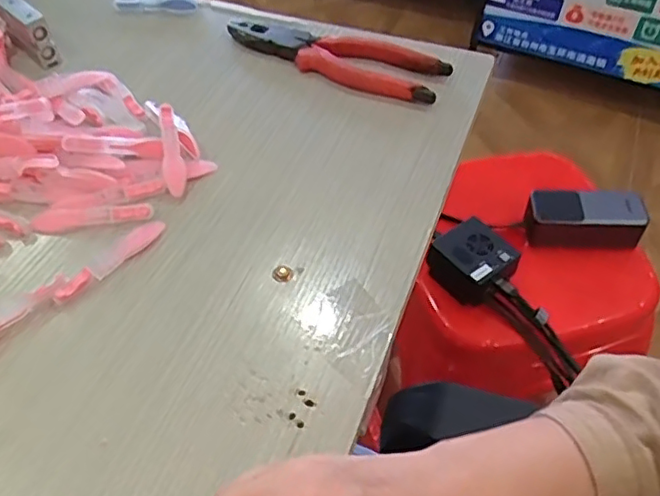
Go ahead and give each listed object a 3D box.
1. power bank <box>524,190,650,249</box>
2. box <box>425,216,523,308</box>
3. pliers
[{"bbox_3d":[0.292,-0.032,0.696,0.126,0.050,0.052,2,51,1],"label":"power bank"},{"bbox_3d":[0.156,0.015,0.666,0.082,0.044,0.074,38,60,27],"label":"box"},{"bbox_3d":[0.003,-0.157,0.483,0.187,0.017,0.051,26,56,20],"label":"pliers"}]

